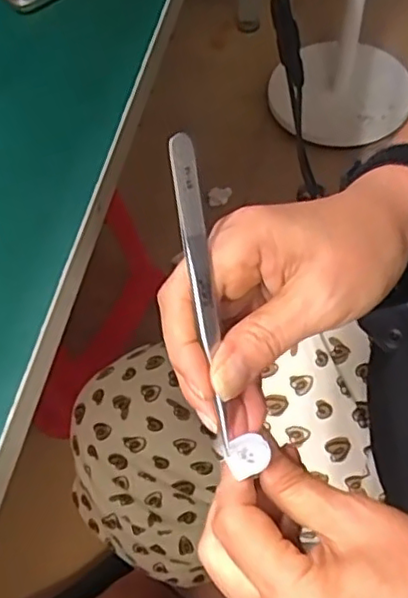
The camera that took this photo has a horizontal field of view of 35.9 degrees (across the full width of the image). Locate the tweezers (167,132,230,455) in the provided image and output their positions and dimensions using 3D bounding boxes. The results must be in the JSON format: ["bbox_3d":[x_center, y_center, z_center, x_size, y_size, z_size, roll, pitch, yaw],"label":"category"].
[{"bbox_3d":[0.000,0.001,0.254,0.010,0.007,0.132,-9,102,-2],"label":"tweezers"}]

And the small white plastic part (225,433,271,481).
[{"bbox_3d":[0.019,0.066,0.268,0.018,0.004,0.016,-24,62,-10],"label":"small white plastic part"}]

